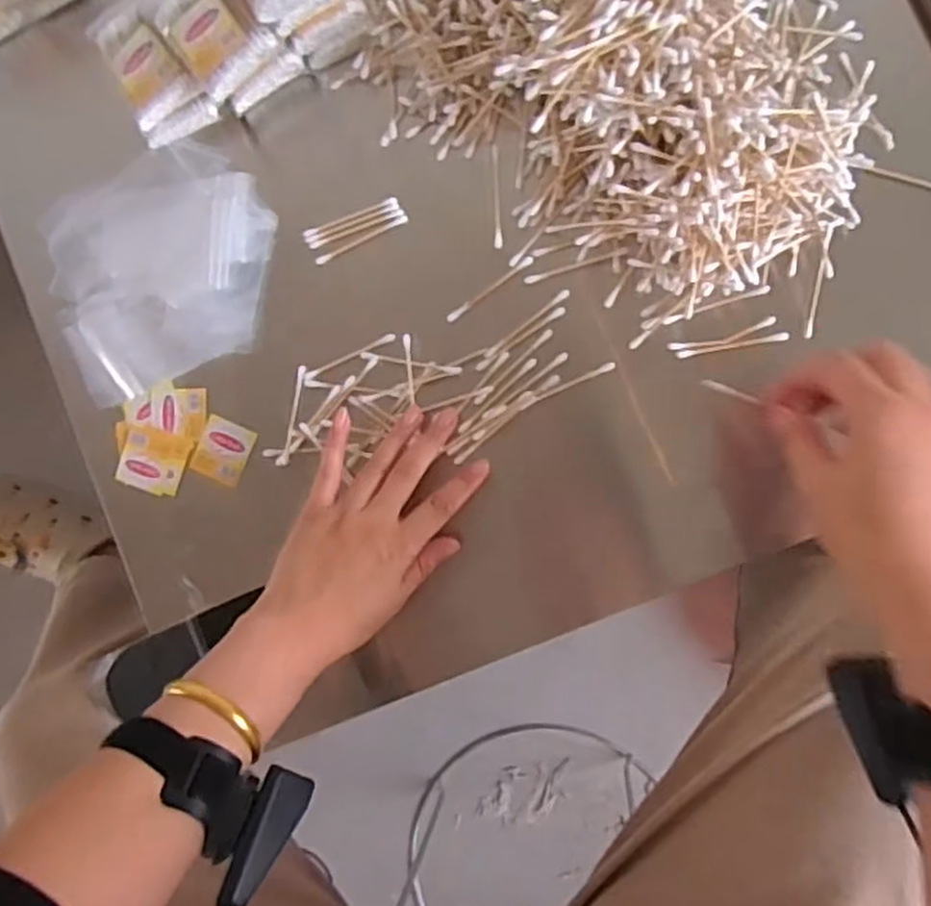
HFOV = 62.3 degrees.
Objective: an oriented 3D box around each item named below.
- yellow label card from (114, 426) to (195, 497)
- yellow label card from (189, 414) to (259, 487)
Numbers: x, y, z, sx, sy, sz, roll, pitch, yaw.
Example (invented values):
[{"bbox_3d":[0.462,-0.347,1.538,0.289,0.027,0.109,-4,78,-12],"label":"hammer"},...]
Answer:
[{"bbox_3d":[-0.230,0.007,0.569,0.051,0.004,0.045,17,91,9],"label":"yellow label card"},{"bbox_3d":[-0.177,-0.001,0.563,0.040,0.004,0.044,23,91,8],"label":"yellow label card"}]

